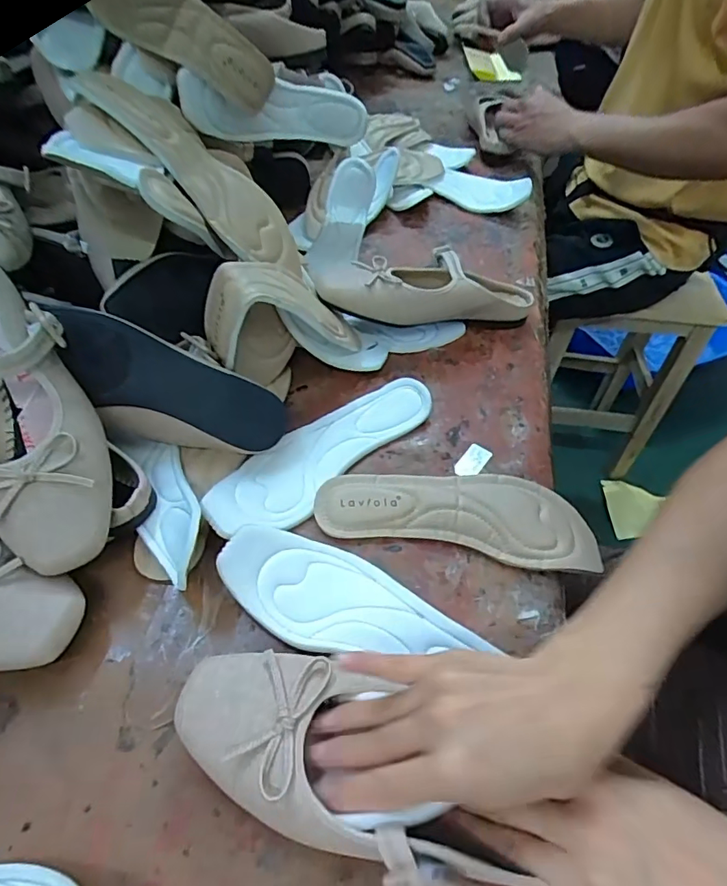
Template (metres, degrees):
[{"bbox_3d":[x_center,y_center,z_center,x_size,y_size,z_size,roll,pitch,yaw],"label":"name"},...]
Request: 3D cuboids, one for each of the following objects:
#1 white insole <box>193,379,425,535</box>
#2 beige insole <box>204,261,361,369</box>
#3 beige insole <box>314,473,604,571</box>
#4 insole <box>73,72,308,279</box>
[{"bbox_3d":[-0.034,0.003,0.441,0.069,0.027,0.227,38,59,25],"label":"white insole"},{"bbox_3d":[-0.068,-0.113,0.469,0.146,0.069,0.067,-3,46,-38],"label":"beige insole"},{"bbox_3d":[0.076,0.054,0.411,0.219,0.016,0.073,8,51,4],"label":"beige insole"},{"bbox_3d":[-0.141,-0.235,0.452,0.214,0.018,0.079,41,51,-18],"label":"insole"}]

